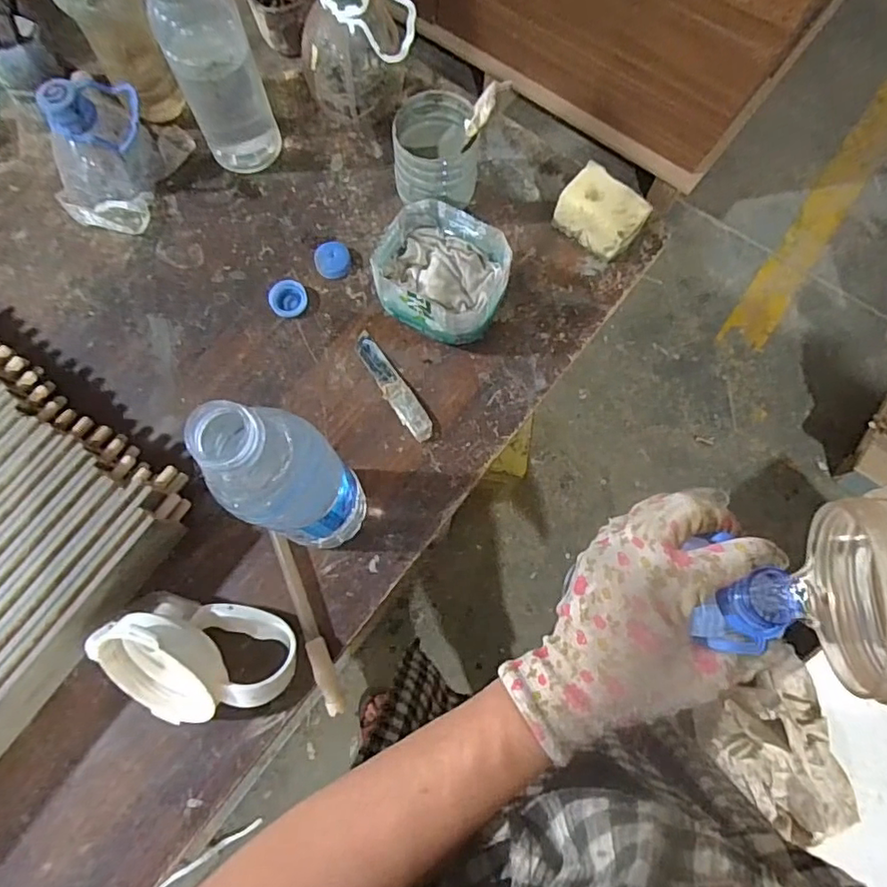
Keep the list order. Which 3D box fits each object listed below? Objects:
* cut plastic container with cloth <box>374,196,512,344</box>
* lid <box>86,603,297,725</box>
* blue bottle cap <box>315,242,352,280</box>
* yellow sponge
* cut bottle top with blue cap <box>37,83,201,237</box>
[{"bbox_3d":[0.000,-0.132,0.467,0.102,0.063,0.087,26,76,7],"label":"cut plastic container with cloth"},{"bbox_3d":[-0.169,0.144,0.380,0.129,0.078,0.083,-12,75,-3],"label":"lid"},{"bbox_3d":[-0.097,-0.162,0.502,0.029,0.013,0.032,6,74,2],"label":"blue bottle cap"},{"bbox_3d":[0.139,-0.202,0.500,0.072,0.041,0.052,38,78,10],"label":"yellow sponge"},{"bbox_3d":[-0.291,-0.261,0.490,0.088,0.084,0.112,22,76,6],"label":"cut bottle top with blue cap"}]

